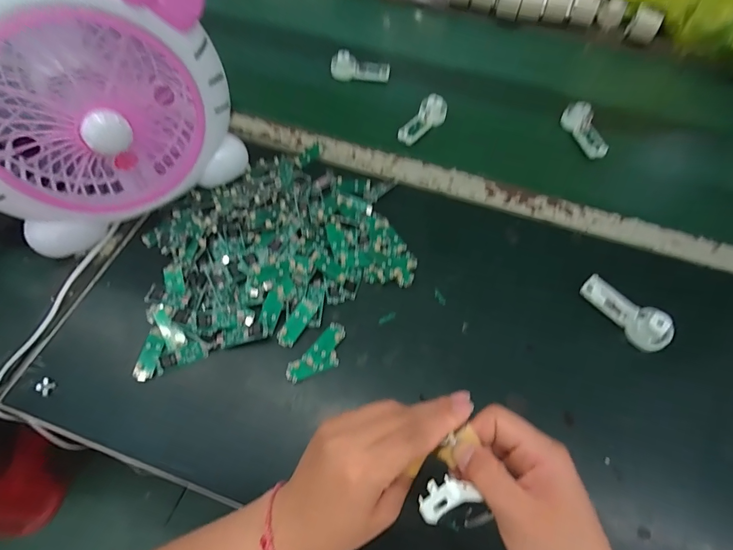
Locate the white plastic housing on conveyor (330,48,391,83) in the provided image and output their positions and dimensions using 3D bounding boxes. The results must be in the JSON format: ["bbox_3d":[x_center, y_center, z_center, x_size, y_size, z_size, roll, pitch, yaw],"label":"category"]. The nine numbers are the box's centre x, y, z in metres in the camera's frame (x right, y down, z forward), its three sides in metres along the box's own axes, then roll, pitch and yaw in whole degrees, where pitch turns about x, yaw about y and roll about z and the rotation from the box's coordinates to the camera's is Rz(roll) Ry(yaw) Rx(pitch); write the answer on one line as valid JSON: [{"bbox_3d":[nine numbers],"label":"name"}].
[{"bbox_3d":[-0.009,-0.331,0.628,0.092,0.043,0.026,13,37,-4],"label":"white plastic housing on conveyor"}]

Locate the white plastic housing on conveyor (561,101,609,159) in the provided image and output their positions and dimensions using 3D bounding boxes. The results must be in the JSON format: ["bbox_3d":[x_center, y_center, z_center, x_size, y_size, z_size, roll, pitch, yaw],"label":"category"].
[{"bbox_3d":[0.318,-0.211,0.564,0.028,0.033,0.094,-9,61,-6],"label":"white plastic housing on conveyor"}]

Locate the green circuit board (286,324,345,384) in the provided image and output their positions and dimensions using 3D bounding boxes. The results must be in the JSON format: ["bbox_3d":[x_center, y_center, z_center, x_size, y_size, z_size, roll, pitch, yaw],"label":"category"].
[{"bbox_3d":[-0.046,0.082,0.394,0.032,0.007,0.075,38,66,19],"label":"green circuit board"}]

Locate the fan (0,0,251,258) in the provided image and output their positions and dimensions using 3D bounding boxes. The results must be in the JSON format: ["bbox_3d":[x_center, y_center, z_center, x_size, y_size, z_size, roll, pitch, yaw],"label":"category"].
[{"bbox_3d":[-0.274,-0.174,0.383,0.251,0.259,0.108,-33,66,-18],"label":"fan"}]

